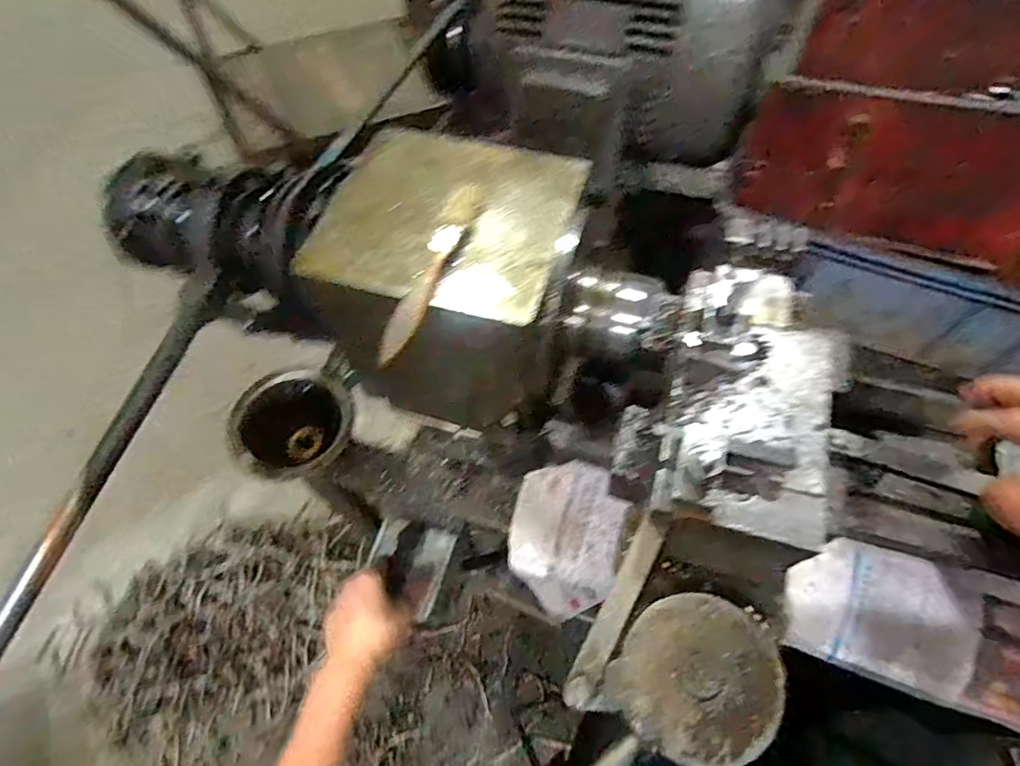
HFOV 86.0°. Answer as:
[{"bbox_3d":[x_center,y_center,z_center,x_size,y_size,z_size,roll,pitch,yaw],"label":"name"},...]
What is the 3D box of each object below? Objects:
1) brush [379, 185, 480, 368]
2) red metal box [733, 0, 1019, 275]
[{"bbox_3d":[-0.051,-0.076,0.360,0.024,0.020,0.145,16,63,12],"label":"brush"},{"bbox_3d":[0.447,-0.269,0.538,0.356,0.145,0.248,22,64,15],"label":"red metal box"}]

